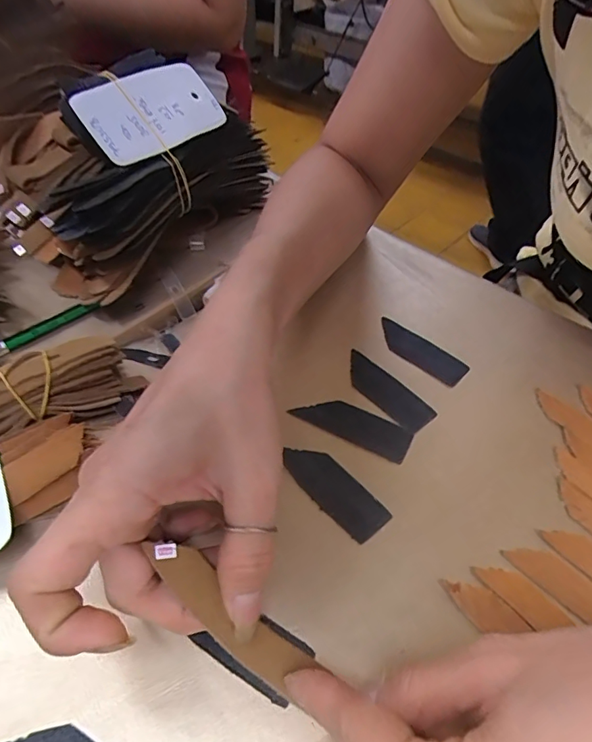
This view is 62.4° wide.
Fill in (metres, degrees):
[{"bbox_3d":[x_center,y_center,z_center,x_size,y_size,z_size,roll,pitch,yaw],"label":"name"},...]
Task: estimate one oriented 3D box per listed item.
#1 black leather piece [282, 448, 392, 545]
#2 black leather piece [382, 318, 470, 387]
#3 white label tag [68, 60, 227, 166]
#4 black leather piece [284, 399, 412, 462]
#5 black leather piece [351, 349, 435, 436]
[{"bbox_3d":[0.018,0.057,0.244,0.024,0.004,0.059,-31,55,-29],"label":"black leather piece"},{"bbox_3d":[0.079,-0.013,0.314,0.063,0.004,0.022,35,54,26],"label":"black leather piece"},{"bbox_3d":[-0.097,-0.179,0.334,0.056,0.012,0.097,49,57,-6],"label":"white label tag"},{"bbox_3d":[0.031,0.030,0.270,0.063,0.004,0.024,21,49,16],"label":"black leather piece"},{"bbox_3d":[0.052,0.011,0.289,0.025,0.004,0.063,-30,55,-28],"label":"black leather piece"}]

